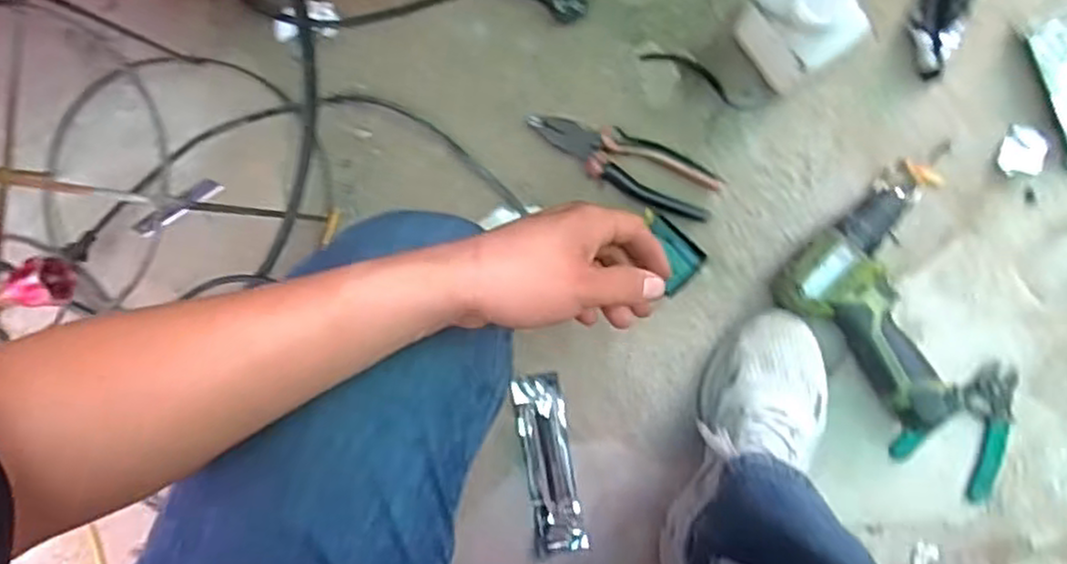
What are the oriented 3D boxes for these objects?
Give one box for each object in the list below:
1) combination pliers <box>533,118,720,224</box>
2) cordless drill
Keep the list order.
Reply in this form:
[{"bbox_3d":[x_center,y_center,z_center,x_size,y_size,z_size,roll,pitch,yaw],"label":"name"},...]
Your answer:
[{"bbox_3d":[0.084,-0.118,0.691,0.189,0.031,0.053,27,94,2],"label":"combination pliers"},{"bbox_3d":[0.347,0.005,0.655,0.190,0.049,0.186,45,95,1],"label":"cordless drill"}]

